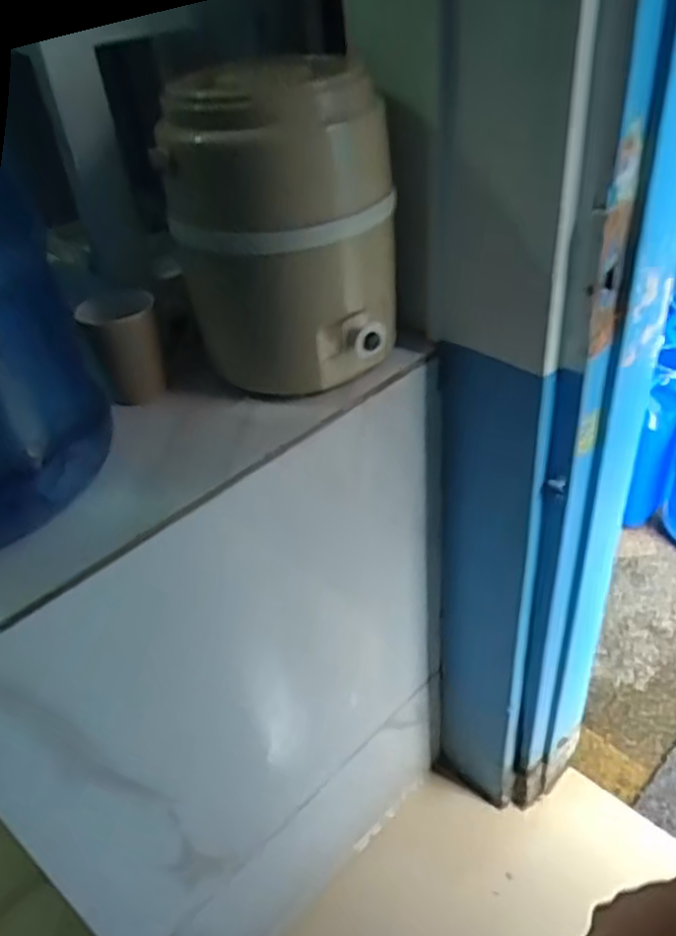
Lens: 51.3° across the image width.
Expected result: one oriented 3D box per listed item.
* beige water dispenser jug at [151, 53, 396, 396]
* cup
[{"bbox_3d":[-0.048,-0.231,0.685,0.202,0.261,0.177,-4,38,4],"label":"beige water dispenser jug"},{"bbox_3d":[-0.219,-0.126,0.729,0.070,0.097,0.063,-16,39,-12],"label":"cup"}]

